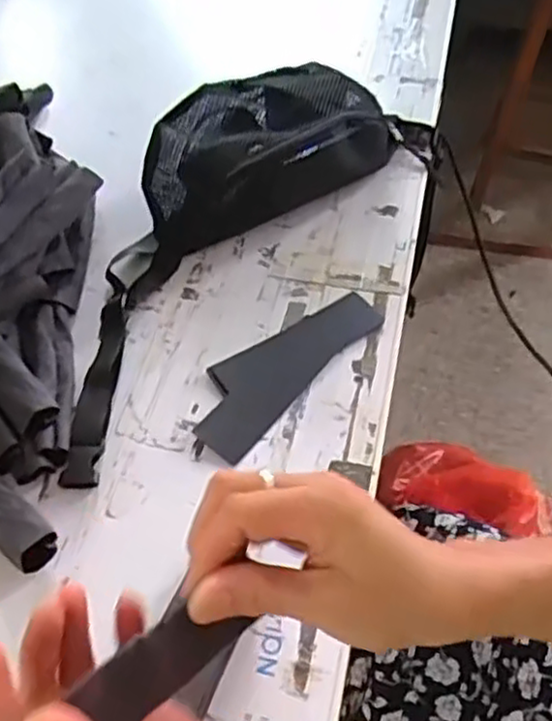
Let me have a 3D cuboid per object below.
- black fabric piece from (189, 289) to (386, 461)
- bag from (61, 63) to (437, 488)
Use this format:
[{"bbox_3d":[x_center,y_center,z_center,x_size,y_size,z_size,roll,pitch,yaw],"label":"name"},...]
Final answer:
[{"bbox_3d":[0.005,0.001,0.595,0.068,0.007,0.191,37,64,24],"label":"black fabric piece"},{"bbox_3d":[-0.048,-0.137,0.641,0.193,0.079,0.509,30,61,21],"label":"bag"}]

